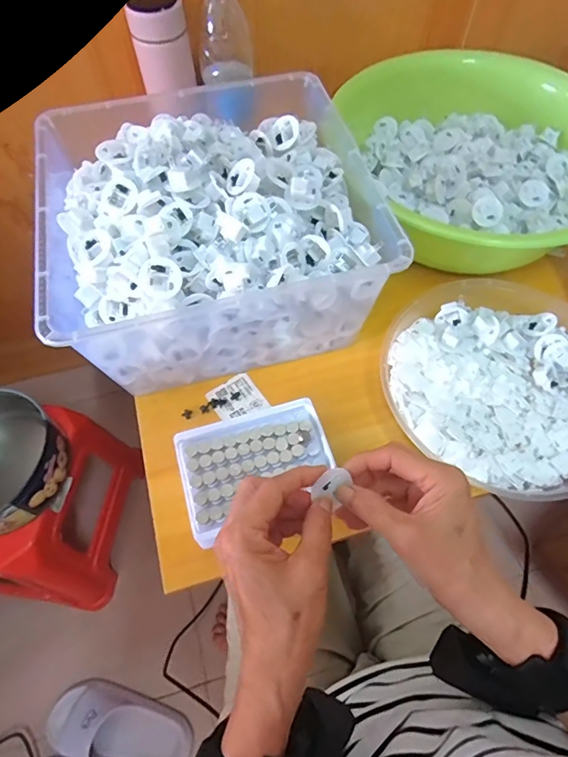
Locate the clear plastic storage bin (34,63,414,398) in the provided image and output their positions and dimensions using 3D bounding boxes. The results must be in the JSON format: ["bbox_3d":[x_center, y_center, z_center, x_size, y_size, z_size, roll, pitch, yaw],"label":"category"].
[{"bbox_3d":[-0.075,-0.156,0.468,0.302,0.140,0.287,-13,62,-7],"label":"clear plastic storage bin"}]

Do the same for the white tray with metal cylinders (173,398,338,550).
[{"bbox_3d":[-0.024,0.080,0.411,0.130,0.035,0.097,-17,63,-9],"label":"white tray with metal cylinders"}]

